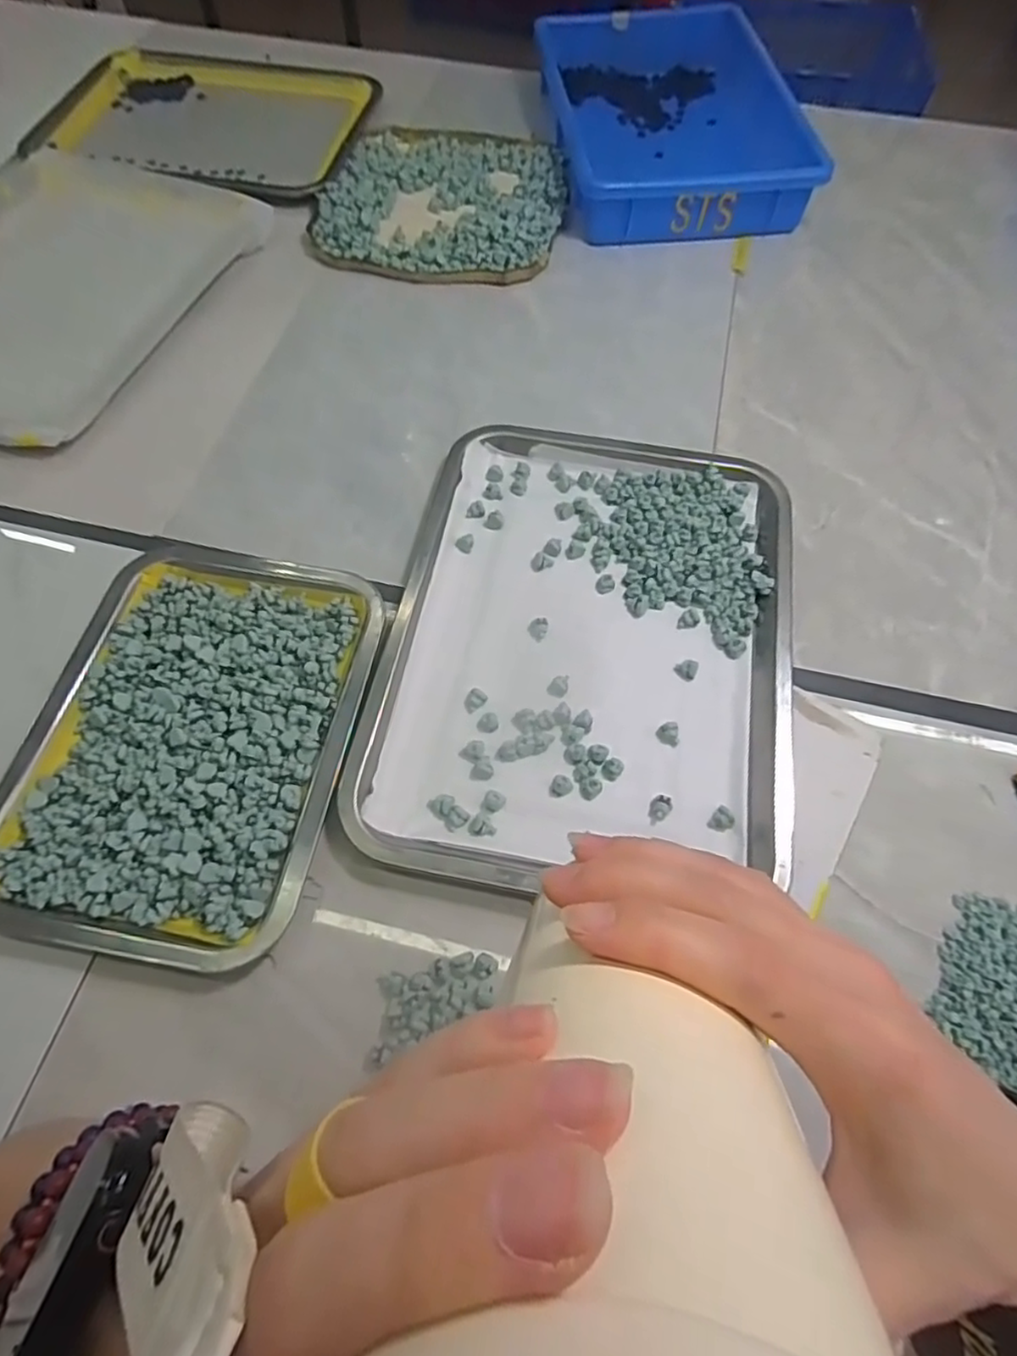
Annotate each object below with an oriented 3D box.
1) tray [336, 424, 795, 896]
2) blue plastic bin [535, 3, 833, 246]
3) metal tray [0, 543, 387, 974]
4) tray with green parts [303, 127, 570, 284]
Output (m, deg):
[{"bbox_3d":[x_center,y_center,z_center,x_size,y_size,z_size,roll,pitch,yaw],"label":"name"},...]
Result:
[{"bbox_3d":[0.054,-0.031,0.449,0.257,0.022,0.341,9,63,5],"label":"tray"},{"bbox_3d":[0.183,-0.647,0.758,0.261,0.059,0.392,-7,63,-3],"label":"blue plastic bin"},{"bbox_3d":[-0.193,0.029,0.411,0.190,0.017,0.262,8,63,5],"label":"metal tray"},{"bbox_3d":[-0.067,-0.503,0.689,0.246,0.024,0.264,9,63,5],"label":"tray with green parts"}]

